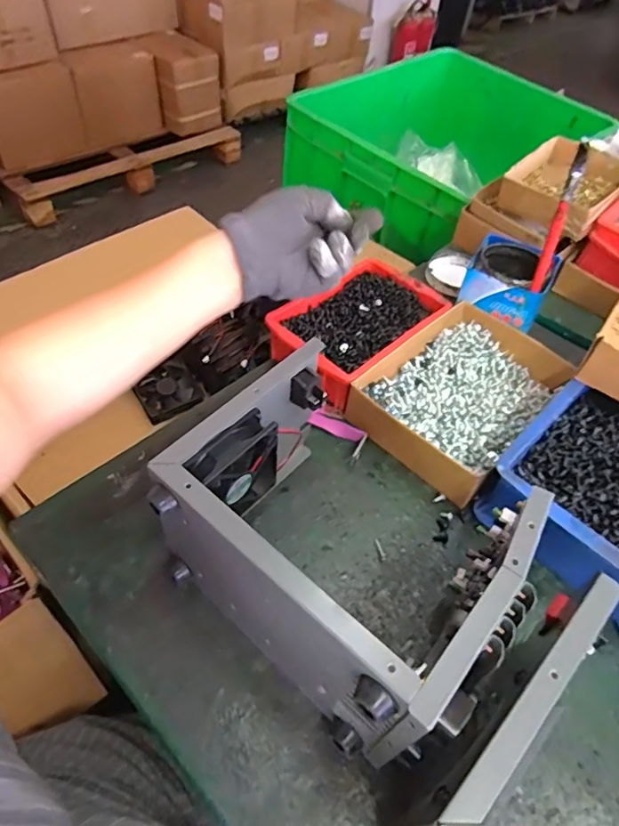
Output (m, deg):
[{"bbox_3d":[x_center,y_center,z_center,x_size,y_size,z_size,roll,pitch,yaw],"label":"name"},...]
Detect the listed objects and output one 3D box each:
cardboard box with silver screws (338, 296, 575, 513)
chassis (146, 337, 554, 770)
[{"bbox_3d":[0.165,-0.022,0.589,0.164,0.052,0.232,35,57,22],"label":"cardboard box with silver screws"},{"bbox_3d":[0.026,0.103,0.415,0.242,0.156,0.184,35,55,22],"label":"chassis"}]

